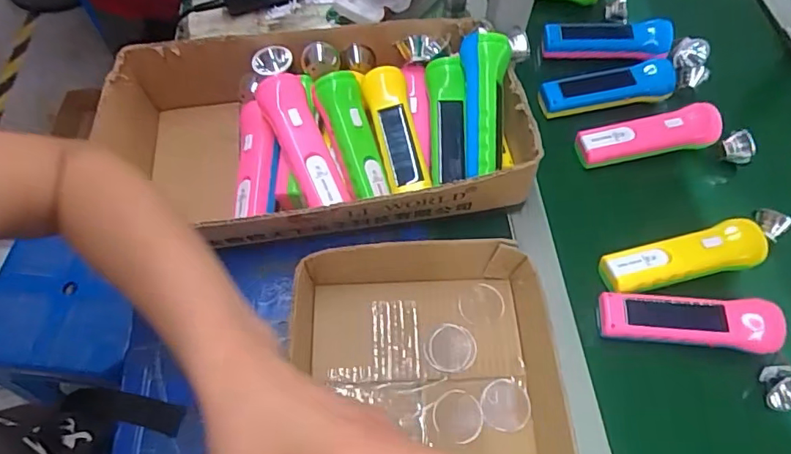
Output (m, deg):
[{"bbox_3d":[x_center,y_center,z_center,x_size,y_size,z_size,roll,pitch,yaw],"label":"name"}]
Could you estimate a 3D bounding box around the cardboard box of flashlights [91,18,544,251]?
[{"bbox_3d":[-0.078,-0.110,0.540,0.423,0.117,0.234,-9,62,-5],"label":"cardboard box of flashlights"}]

